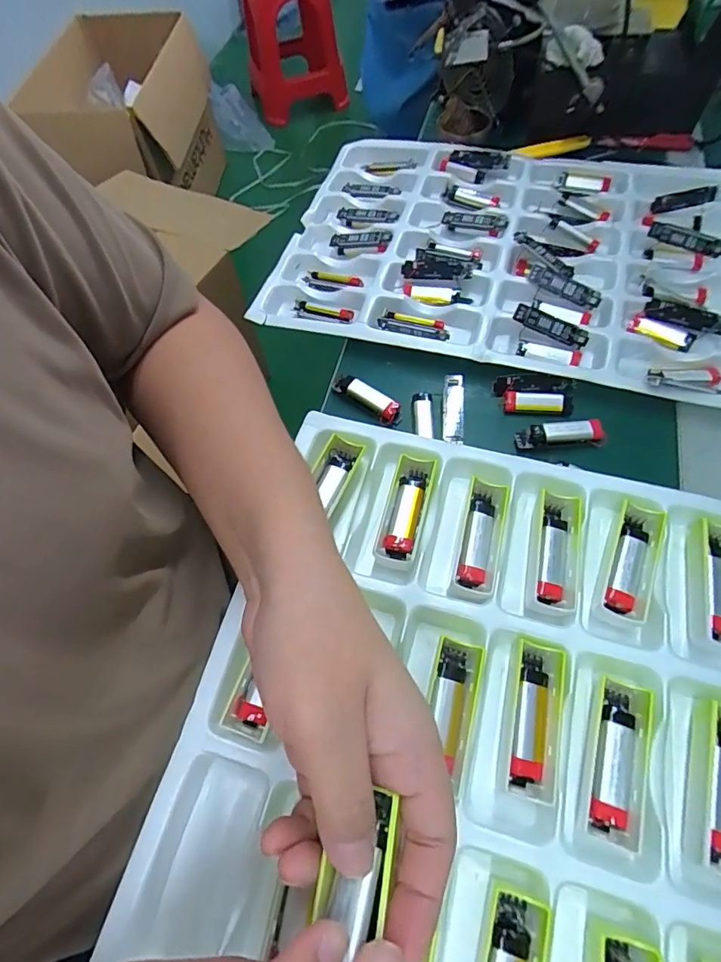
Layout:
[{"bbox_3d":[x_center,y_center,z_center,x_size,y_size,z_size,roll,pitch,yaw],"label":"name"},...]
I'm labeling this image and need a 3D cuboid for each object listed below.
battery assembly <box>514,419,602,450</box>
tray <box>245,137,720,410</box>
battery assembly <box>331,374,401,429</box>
[{"bbox_3d":[0.163,-0.038,0.398,0.067,0.013,0.019,-4,62,3],"label":"battery assembly"},{"bbox_3d":[0.152,-0.238,0.504,0.459,0.033,0.323,13,64,11],"label":"tray"},{"bbox_3d":[0.004,-0.073,0.427,0.067,0.013,0.018,32,69,19],"label":"battery assembly"}]

